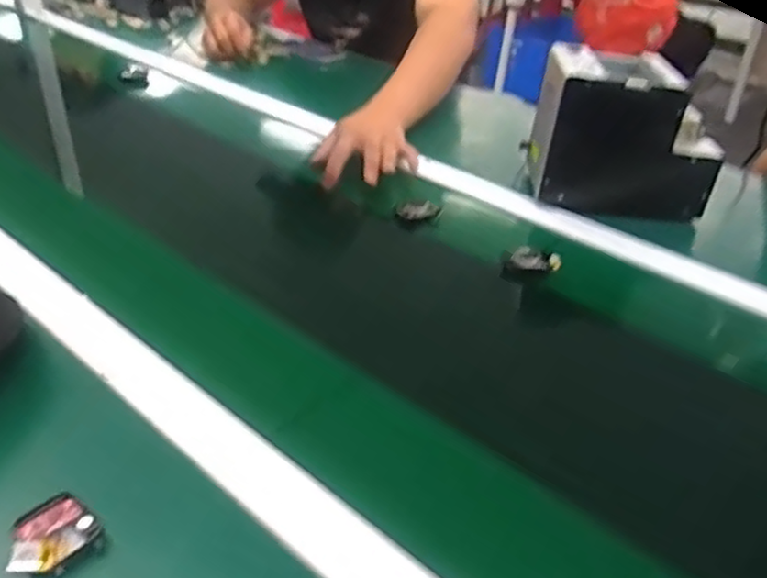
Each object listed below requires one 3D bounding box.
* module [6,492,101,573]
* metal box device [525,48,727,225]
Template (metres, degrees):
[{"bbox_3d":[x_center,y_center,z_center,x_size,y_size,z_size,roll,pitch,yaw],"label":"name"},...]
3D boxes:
[{"bbox_3d":[-0.182,0.131,0.366,0.044,0.015,0.046,27,41,31],"label":"module"},{"bbox_3d":[0.264,-0.177,0.761,0.190,0.146,0.129,5,34,3],"label":"metal box device"}]

